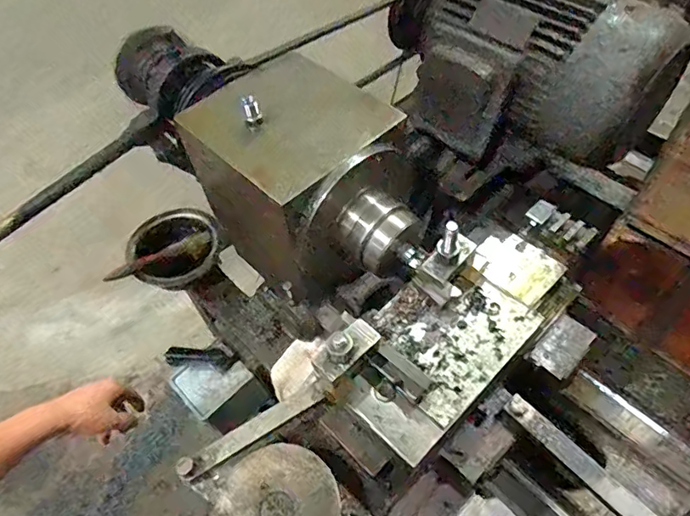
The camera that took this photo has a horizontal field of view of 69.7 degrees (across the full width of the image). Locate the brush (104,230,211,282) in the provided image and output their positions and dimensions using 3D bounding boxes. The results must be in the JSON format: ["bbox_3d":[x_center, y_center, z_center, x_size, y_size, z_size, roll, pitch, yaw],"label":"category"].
[{"bbox_3d":[-0.267,-0.002,0.712,0.152,0.030,0.033,-26,52,-38],"label":"brush"}]

